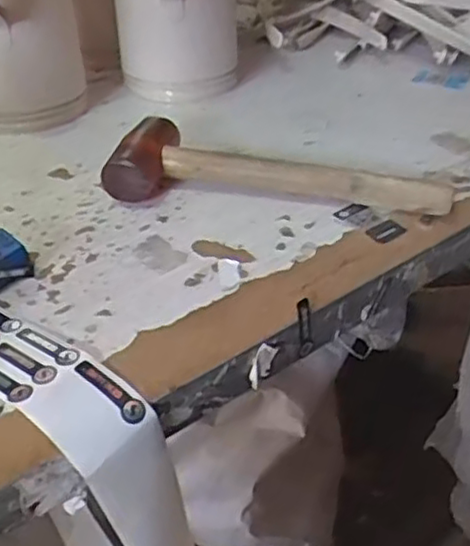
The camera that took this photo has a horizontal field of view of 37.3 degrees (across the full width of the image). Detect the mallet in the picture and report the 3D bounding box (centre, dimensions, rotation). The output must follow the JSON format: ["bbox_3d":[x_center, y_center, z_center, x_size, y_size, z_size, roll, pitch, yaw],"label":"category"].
[{"bbox_3d":[0.037,-0.092,0.595,0.287,0.040,0.086,4,37,6],"label":"mallet"}]

